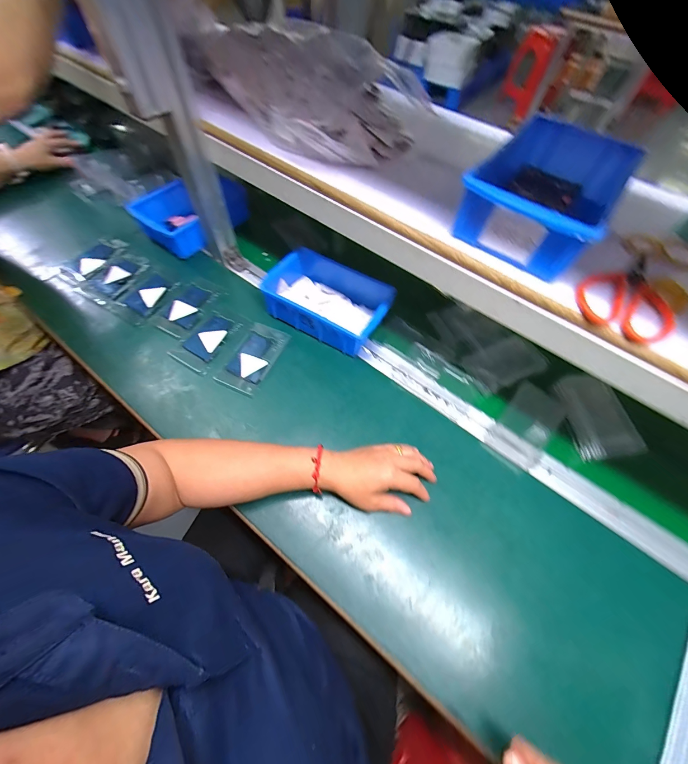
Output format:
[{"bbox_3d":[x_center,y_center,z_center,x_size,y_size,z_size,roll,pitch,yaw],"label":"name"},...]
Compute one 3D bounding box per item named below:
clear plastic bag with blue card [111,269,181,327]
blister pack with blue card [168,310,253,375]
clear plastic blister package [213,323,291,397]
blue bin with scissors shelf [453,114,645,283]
[{"bbox_3d":[-0.365,-0.159,0.589,0.093,0.014,0.103,28,62,12],"label":"clear plastic bag with blue card"},{"bbox_3d":[-0.228,-0.073,0.551,0.076,0.017,0.118,31,62,14],"label":"blister pack with blue card"},{"bbox_3d":[-0.147,-0.044,0.527,0.074,0.017,0.125,25,61,11],"label":"clear plastic blister package"},{"bbox_3d":[0.224,-0.204,0.355,0.125,0.061,0.189,37,64,17],"label":"blue bin with scissors shelf"}]

